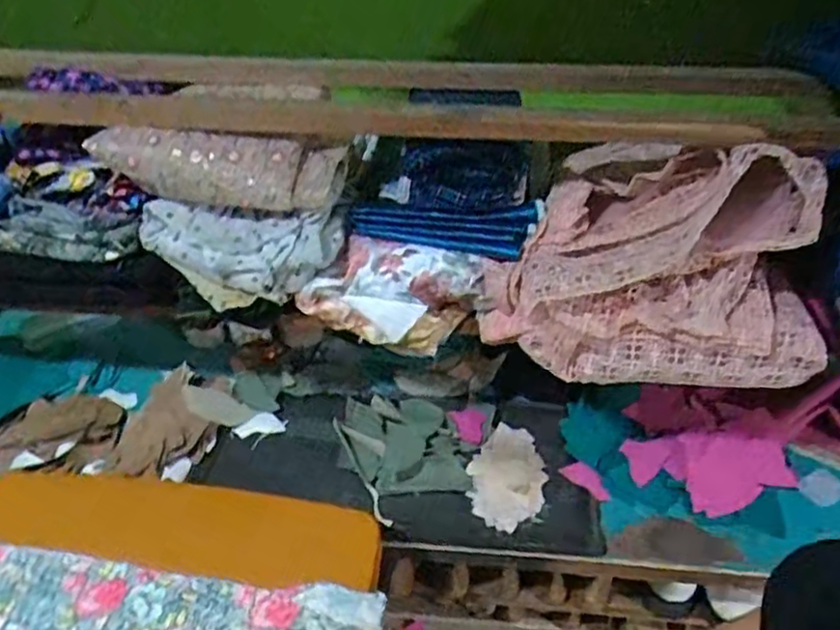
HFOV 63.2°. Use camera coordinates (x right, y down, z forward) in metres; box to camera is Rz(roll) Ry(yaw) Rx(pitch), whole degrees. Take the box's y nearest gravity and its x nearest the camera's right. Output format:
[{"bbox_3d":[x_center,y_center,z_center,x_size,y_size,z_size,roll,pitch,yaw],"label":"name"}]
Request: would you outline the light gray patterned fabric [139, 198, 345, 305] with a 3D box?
[{"bbox_3d":[-0.192,-0.071,0.729,0.215,0.095,0.055,4,38,4],"label":"light gray patterned fabric"}]

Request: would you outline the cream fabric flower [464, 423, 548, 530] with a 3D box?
[{"bbox_3d":[0.116,0.210,0.895,0.097,0.017,0.165,11,39,12],"label":"cream fabric flower"}]

